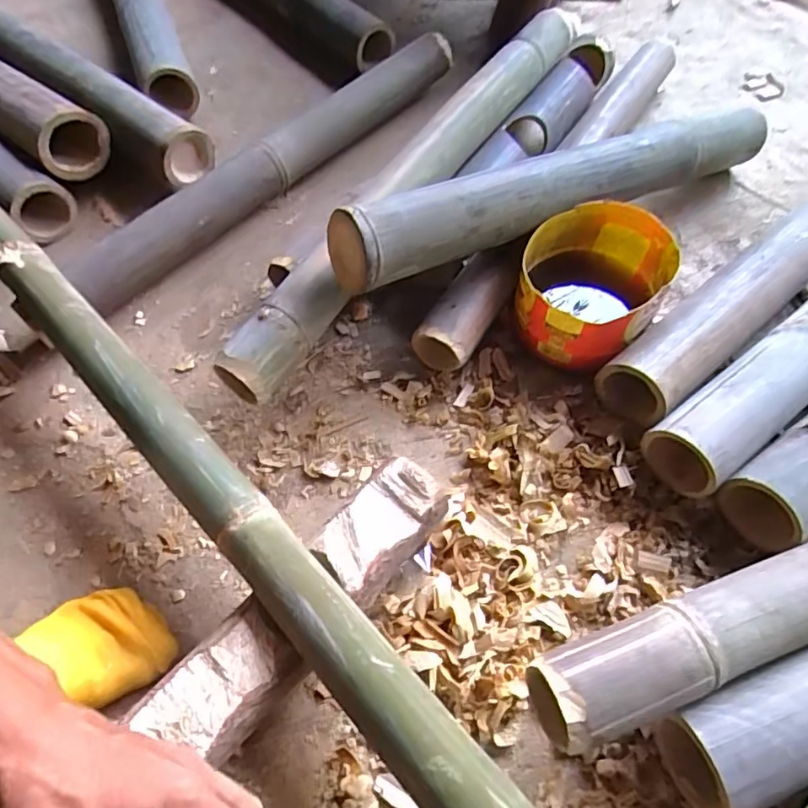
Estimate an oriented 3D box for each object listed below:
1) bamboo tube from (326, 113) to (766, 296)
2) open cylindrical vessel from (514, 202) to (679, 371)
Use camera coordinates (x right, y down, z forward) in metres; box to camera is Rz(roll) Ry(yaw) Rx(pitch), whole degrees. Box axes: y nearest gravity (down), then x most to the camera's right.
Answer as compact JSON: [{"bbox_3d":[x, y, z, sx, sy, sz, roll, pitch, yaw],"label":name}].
[{"bbox_3d":[0.186,-0.228,0.584,0.555,0.080,0.064,-24,63,-14],"label":"bamboo tube"},{"bbox_3d":[0.193,-0.123,0.602,0.134,0.108,0.152,25,61,13],"label":"open cylindrical vessel"}]

